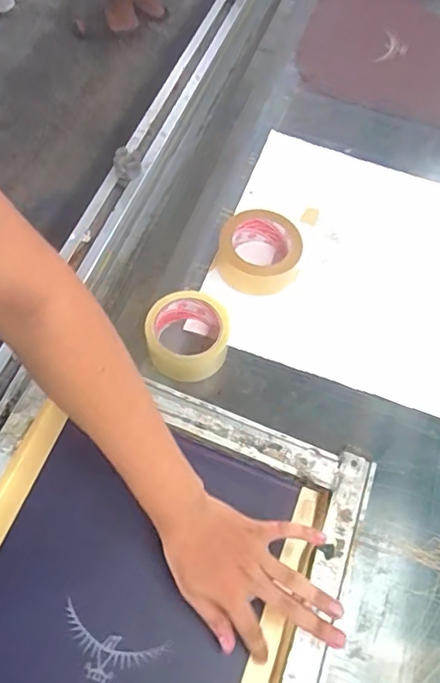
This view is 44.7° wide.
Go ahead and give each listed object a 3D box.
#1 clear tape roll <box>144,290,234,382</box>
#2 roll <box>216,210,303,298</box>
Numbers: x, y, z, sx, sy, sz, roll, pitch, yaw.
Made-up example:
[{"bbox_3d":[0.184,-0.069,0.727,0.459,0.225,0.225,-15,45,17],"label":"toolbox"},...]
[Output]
[{"bbox_3d":[-0.040,-0.004,0.653,0.099,0.062,0.095,1,62,-2],"label":"clear tape roll"},{"bbox_3d":[0.052,-0.118,0.715,0.107,0.046,0.106,13,62,5],"label":"roll"}]

